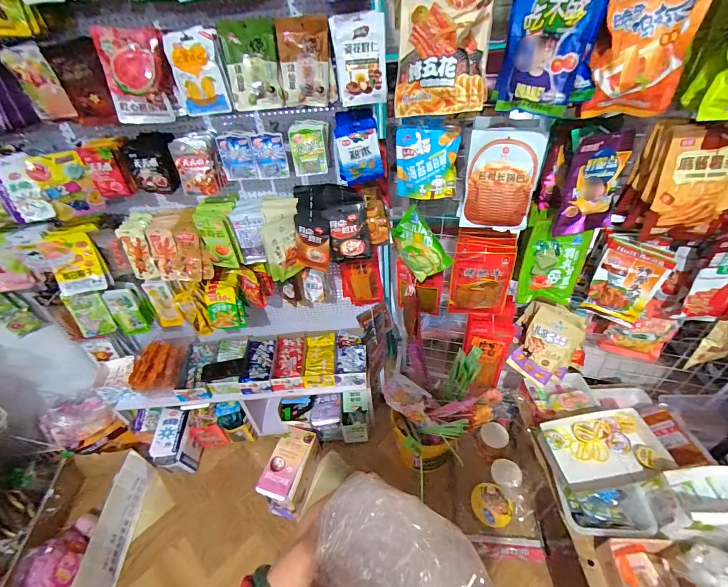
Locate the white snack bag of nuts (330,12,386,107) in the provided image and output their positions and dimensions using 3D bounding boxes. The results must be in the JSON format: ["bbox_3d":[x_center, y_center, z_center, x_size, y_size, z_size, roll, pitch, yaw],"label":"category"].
[{"bbox_3d":[-0.007,-0.510,0.768,0.105,0.160,0.042,-18,43,-15],"label":"white snack bag of nuts"}]

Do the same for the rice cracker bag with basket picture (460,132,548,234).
[{"bbox_3d":[0.323,-0.263,0.828,0.157,0.217,0.054,7,42,13],"label":"rice cracker bag with basket picture"}]

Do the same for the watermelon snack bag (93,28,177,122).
[{"bbox_3d":[-0.487,-0.464,0.755,0.137,0.166,0.046,-12,41,-8],"label":"watermelon snack bag"}]

